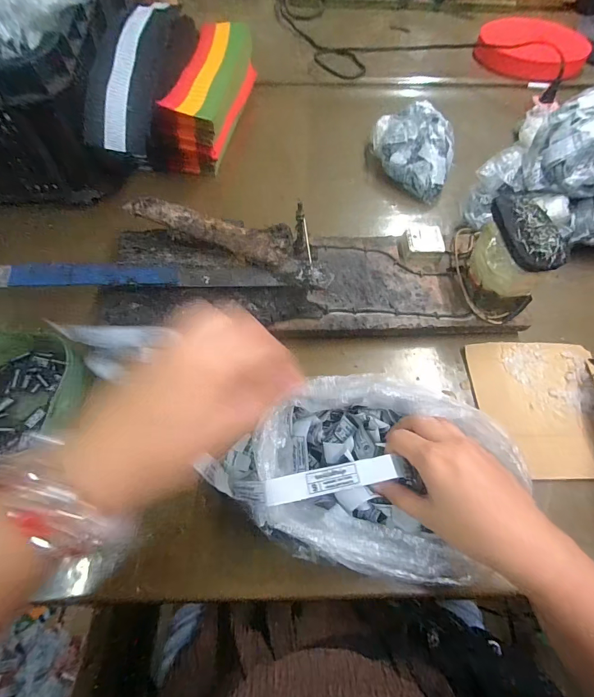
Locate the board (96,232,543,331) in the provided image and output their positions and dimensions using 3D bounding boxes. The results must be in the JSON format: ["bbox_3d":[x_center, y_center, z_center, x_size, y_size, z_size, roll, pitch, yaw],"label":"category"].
[{"bbox_3d":[0.023,-0.090,0.445,0.494,0.075,0.158,0,61,-1],"label":"board"}]

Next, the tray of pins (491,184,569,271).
[{"bbox_3d":[0.240,-0.130,0.374,0.046,0.016,0.111,-7,61,-5],"label":"tray of pins"}]

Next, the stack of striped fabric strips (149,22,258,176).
[{"bbox_3d":[-0.147,-0.446,0.625,0.089,0.099,0.312,8,61,4],"label":"stack of striped fabric strips"}]

